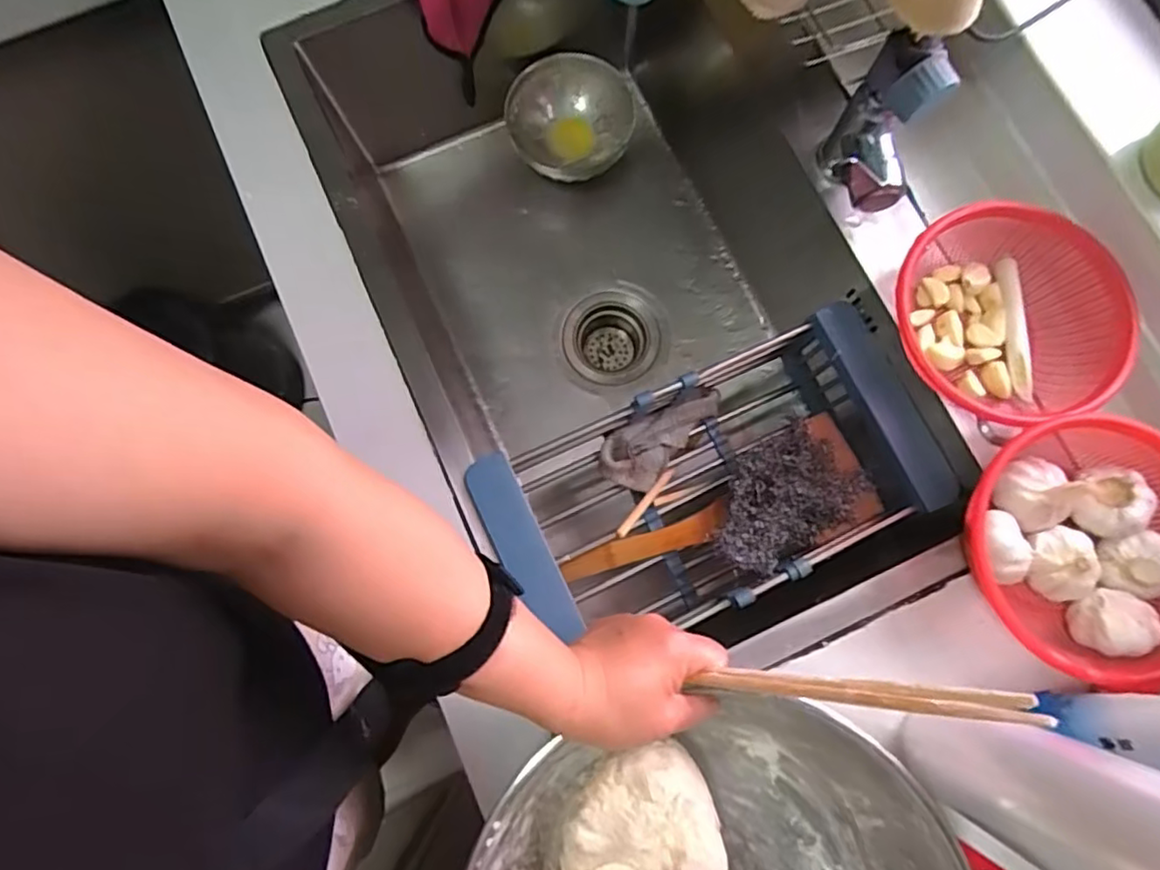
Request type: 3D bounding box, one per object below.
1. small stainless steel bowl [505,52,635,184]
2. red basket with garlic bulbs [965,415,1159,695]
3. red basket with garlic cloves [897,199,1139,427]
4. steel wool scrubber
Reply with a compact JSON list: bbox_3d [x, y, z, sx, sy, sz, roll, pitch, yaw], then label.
[{"bbox_3d":[-0.004,-0.351,0.709,0.135,0.064,0.128,0,80,0],"label":"small stainless steel bowl"},{"bbox_3d":[0.354,0.081,0.445,0.159,0.061,0.171,0,80,0],"label":"red basket with garlic bulbs"},{"bbox_3d":[0.322,-0.090,0.482,0.161,0.049,0.158,0,80,0],"label":"red basket with garlic cloves"},{"bbox_3d":[0.169,0.055,0.534,0.135,0.027,0.090,-34,81,-6],"label":"steel wool scrubber"}]

